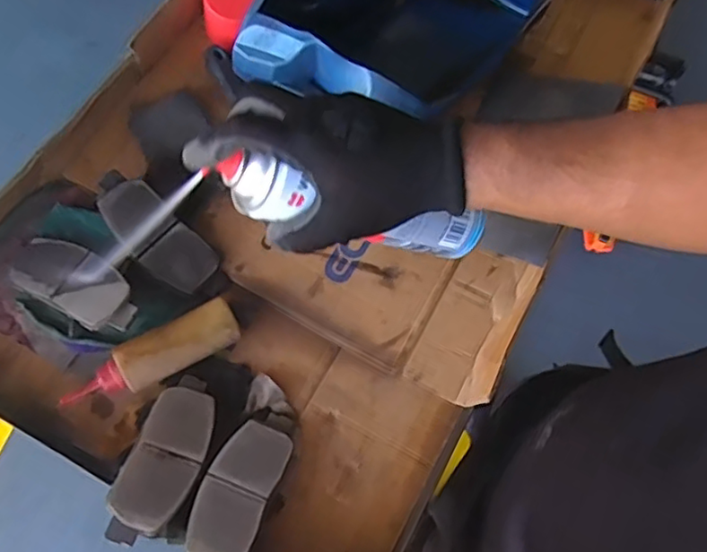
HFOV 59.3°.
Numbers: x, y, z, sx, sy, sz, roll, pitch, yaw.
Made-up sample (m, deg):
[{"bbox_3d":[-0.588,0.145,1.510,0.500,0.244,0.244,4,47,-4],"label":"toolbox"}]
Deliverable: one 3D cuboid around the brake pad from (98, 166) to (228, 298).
[{"bbox_3d":[-0.178,-0.034,0.570,0.144,0.015,0.052,45,75,-9],"label":"brake pad"}]

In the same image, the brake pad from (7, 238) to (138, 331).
[{"bbox_3d":[-0.243,0.005,0.544,0.133,0.024,0.056,28,72,10],"label":"brake pad"}]

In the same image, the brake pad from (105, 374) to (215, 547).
[{"bbox_3d":[-0.149,0.143,0.499,0.053,0.017,0.138,13,49,5],"label":"brake pad"}]

